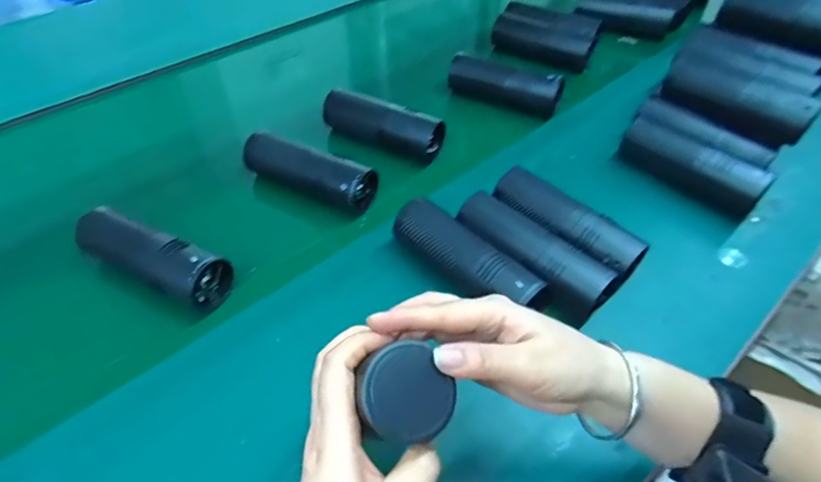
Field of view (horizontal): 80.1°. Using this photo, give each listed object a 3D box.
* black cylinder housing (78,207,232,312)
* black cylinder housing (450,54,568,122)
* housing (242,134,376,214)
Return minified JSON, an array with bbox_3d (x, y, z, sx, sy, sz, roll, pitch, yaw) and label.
[{"bbox_3d":[-0.258,0.012,0.483,0.155,0.053,0.050,19,51,16],"label":"black cylinder housing"},{"bbox_3d":[0.125,-0.229,0.699,0.160,0.050,0.044,25,52,20],"label":"black cylinder housing"},{"bbox_3d":[-0.121,-0.084,0.571,0.166,0.046,0.056,25,52,20],"label":"housing"}]

